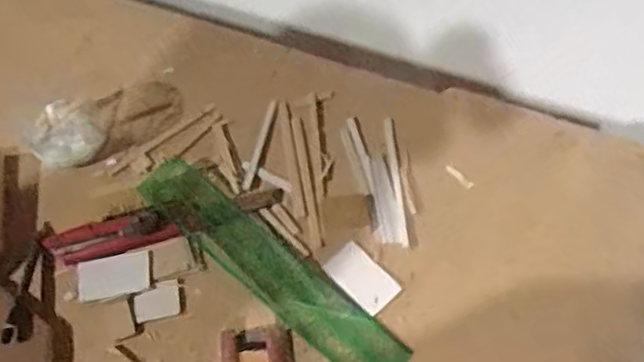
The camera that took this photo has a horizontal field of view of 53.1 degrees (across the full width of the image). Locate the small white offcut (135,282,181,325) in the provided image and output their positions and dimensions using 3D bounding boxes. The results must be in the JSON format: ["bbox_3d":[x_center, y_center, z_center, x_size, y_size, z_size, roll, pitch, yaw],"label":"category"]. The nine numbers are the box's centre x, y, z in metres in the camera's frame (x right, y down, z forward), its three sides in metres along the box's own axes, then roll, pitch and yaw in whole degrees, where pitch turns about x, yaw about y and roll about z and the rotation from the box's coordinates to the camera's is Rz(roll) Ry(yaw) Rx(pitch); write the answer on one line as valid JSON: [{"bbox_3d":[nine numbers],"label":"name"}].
[{"bbox_3d":[-0.124,0.091,0.487,0.033,0.004,0.025,-14,59,-5],"label":"small white offcut"}]

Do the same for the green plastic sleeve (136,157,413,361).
[{"bbox_3d":[-0.044,0.063,0.494,0.247,0.009,0.044,37,68,22],"label":"green plastic sleeve"}]

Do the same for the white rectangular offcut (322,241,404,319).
[{"bbox_3d":[0.030,0.074,0.495,0.033,0.004,0.055,-40,65,-19],"label":"white rectangular offcut"}]

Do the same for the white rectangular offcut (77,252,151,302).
[{"bbox_3d":[-0.160,0.074,0.496,0.056,0.004,0.030,-11,61,-1],"label":"white rectangular offcut"}]

